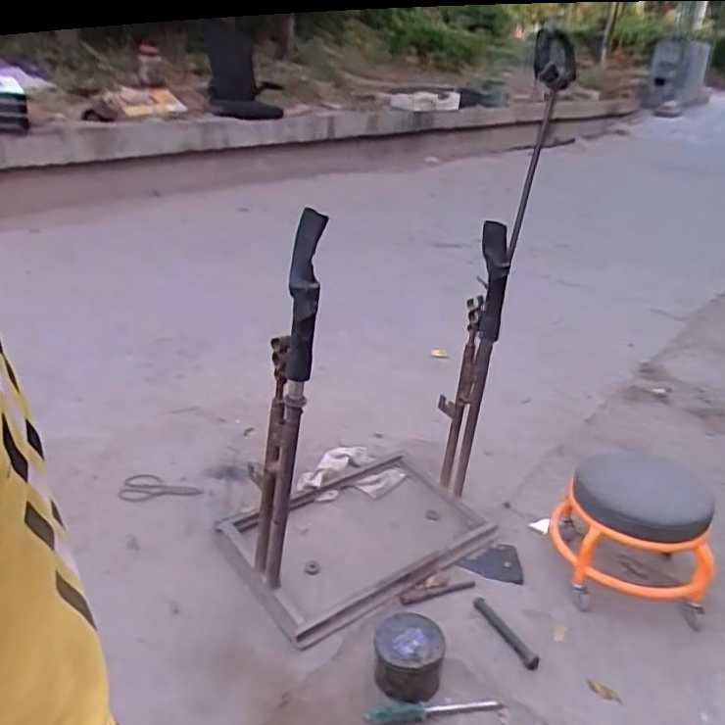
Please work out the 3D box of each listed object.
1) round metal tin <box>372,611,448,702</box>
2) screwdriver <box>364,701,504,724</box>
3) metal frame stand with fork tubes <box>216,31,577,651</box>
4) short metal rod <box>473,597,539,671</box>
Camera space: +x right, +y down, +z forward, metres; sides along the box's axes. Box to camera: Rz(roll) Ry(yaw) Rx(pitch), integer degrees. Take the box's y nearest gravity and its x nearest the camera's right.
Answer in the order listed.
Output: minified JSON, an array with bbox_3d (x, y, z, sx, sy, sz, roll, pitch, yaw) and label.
[{"bbox_3d":[0.081,0.513,1.123,0.120,0.065,0.135,5,26,4],"label":"round metal tin"},{"bbox_3d":[0.122,0.590,1.083,0.234,0.027,0.030,-2,26,-9],"label":"screwdriver"},{"bbox_3d":[0.009,0.062,1.275,0.562,0.745,0.334,-17,32,-34],"label":"metal frame stand with fork tubes"},{"bbox_3d":[0.277,0.519,1.232,0.031,0.017,0.174,-13,29,-27],"label":"short metal rod"}]

